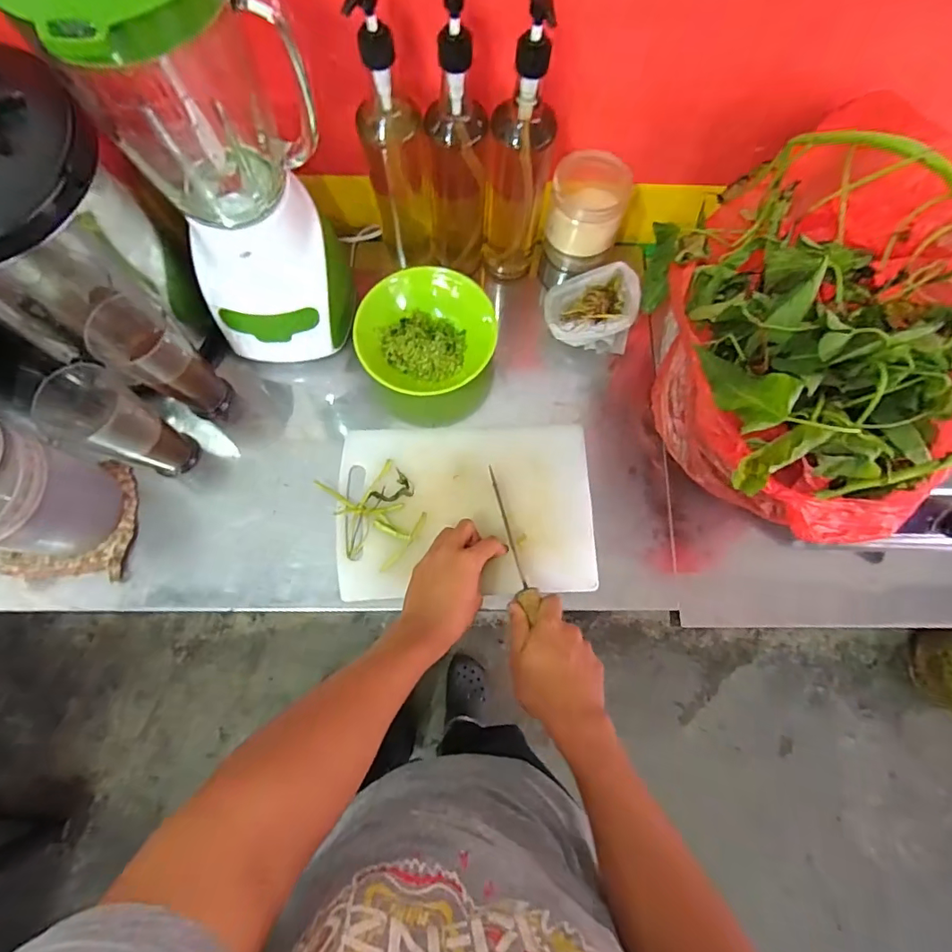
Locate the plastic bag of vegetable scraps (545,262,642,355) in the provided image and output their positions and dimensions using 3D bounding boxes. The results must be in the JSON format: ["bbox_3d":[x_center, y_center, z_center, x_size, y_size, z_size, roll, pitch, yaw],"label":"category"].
[{"bbox_3d":[0.145,-0.213,0.648,0.107,0.068,0.088,-6,75,-3],"label":"plastic bag of vegetable scraps"}]

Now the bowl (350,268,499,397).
[{"bbox_3d":[-0.062,-0.177,0.633,0.168,0.076,0.131,-2,78,-1],"label":"bowl"}]

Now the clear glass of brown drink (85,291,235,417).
[{"bbox_3d":[-0.355,-0.127,0.587,0.080,0.155,0.075,39,77,9],"label":"clear glass of brown drink"}]

